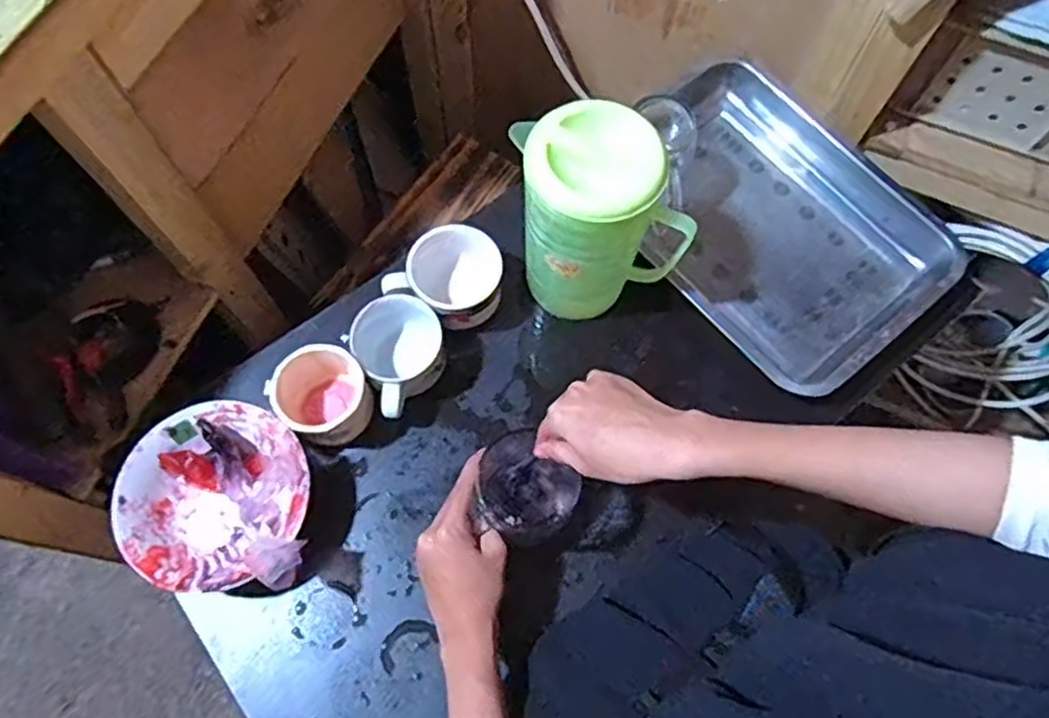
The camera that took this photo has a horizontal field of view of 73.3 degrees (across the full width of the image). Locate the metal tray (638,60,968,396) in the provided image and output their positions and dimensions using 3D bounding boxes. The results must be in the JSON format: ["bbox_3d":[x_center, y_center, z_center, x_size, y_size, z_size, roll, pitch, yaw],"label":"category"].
[{"bbox_3d":[0.243,-0.144,0.725,0.265,0.052,0.351,-42,76,-13],"label":"metal tray"}]

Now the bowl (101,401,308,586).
[{"bbox_3d":[-0.259,0.115,0.590,0.158,0.076,0.148,0,70,0],"label":"bowl"}]

